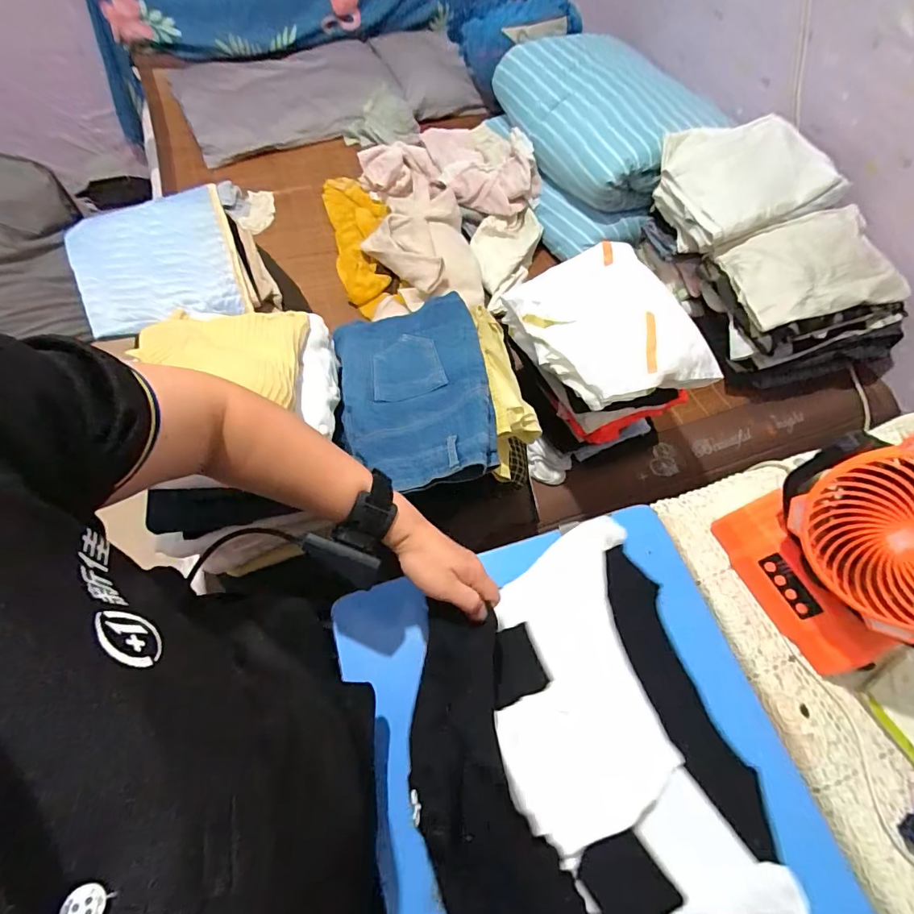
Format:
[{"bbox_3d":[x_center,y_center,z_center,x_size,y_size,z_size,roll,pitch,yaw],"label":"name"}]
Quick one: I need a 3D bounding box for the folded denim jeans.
[{"bbox_3d":[-0.059,-0.091,0.618,0.198,0.044,0.318,-16,54,6],"label":"folded denim jeans"}]

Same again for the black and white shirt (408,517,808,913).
[{"bbox_3d":[0.104,0.247,0.415,0.283,0.099,0.325,-17,64,-10],"label":"black and white shirt"}]

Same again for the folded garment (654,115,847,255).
[{"bbox_3d":[0.606,-0.584,1.009,0.299,0.136,0.277,-11,63,-8],"label":"folded garment"}]

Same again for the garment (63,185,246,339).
[{"bbox_3d":[-0.487,-0.320,0.760,0.231,0.062,0.259,-21,65,-12],"label":"garment"}]

